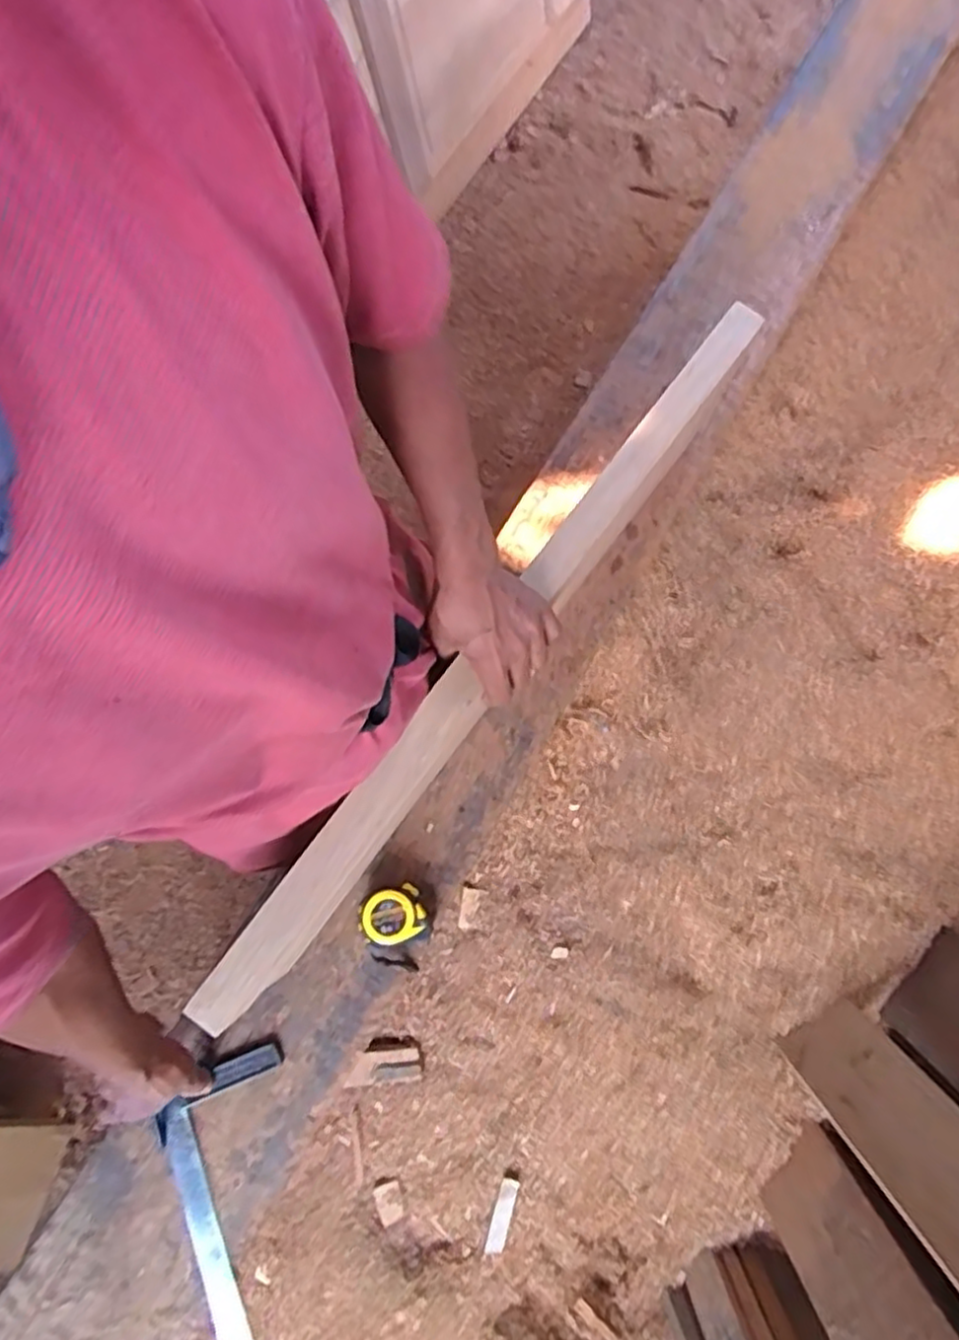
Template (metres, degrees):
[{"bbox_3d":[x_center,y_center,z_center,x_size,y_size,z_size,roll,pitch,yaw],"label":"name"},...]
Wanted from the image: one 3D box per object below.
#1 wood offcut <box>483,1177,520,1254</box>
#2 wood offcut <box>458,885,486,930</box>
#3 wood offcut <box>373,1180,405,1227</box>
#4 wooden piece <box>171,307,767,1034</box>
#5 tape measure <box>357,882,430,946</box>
[{"bbox_3d":[0.029,0.698,0.890,0.025,0.016,0.107,14,94,5],"label":"wood offcut"},{"bbox_3d":[-0.013,0.305,0.895,0.026,0.011,0.052,14,75,5],"label":"wood offcut"},{"bbox_3d":[-0.118,0.695,0.913,0.034,0.007,0.055,-15,97,-14],"label":"wood offcut"},{"bbox_3d":[0.030,-0.041,0.626,0.050,0.028,0.803,35,77,10],"label":"wooden piece"},{"bbox_3d":[-0.091,0.259,0.740,0.065,0.048,0.054,-20,75,-5],"label":"tape measure"}]

